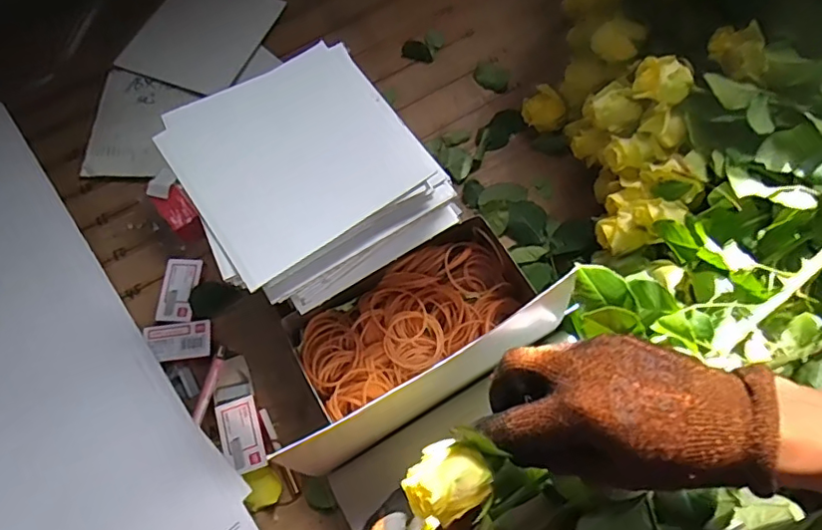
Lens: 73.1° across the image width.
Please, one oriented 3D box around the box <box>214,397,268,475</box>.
[{"bbox_3d":[-0.159,0.161,0.522,0.037,0.022,0.067,-19,72,-6],"label":"box"}]

